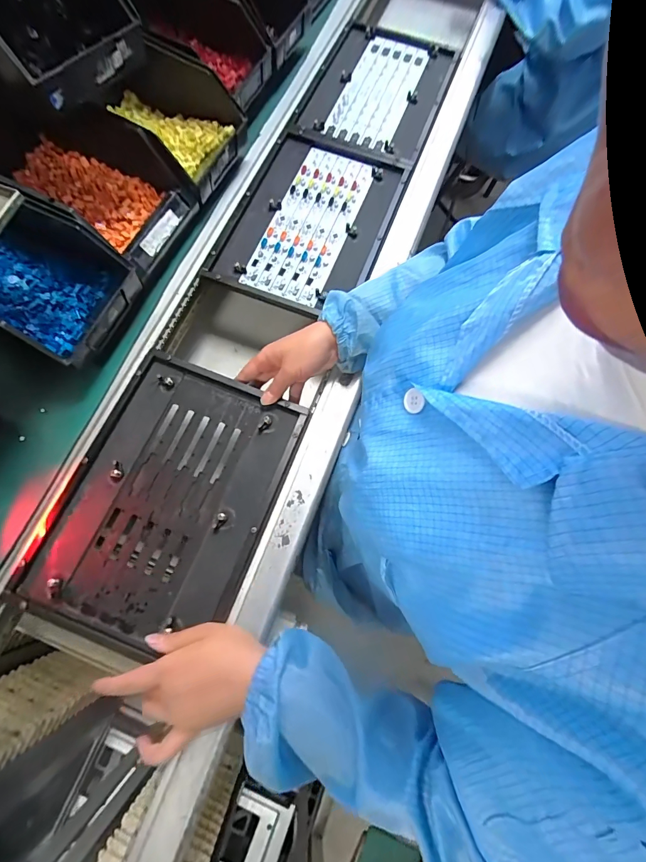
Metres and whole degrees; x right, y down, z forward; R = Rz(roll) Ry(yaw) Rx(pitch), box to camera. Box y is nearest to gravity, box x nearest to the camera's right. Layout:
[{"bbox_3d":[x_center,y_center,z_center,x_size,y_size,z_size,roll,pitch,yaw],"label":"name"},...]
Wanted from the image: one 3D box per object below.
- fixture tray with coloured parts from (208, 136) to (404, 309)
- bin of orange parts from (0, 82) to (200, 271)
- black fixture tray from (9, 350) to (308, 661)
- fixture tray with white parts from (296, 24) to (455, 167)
[{"bbox_3d":[-0.015,-0.338,0.587,0.219,0.019,0.316,17,73,3],"label":"fixture tray with coloured parts"},{"bbox_3d":[-0.331,-0.341,0.480,0.281,0.118,0.164,23,73,5],"label":"bin of orange parts"},{"bbox_3d":[-0.182,0.077,0.448,0.242,0.015,0.319,18,73,4],"label":"black fixture tray"},{"bbox_3d":[0.099,-0.633,0.687,0.215,0.022,0.342,20,73,4],"label":"fixture tray with white parts"}]

